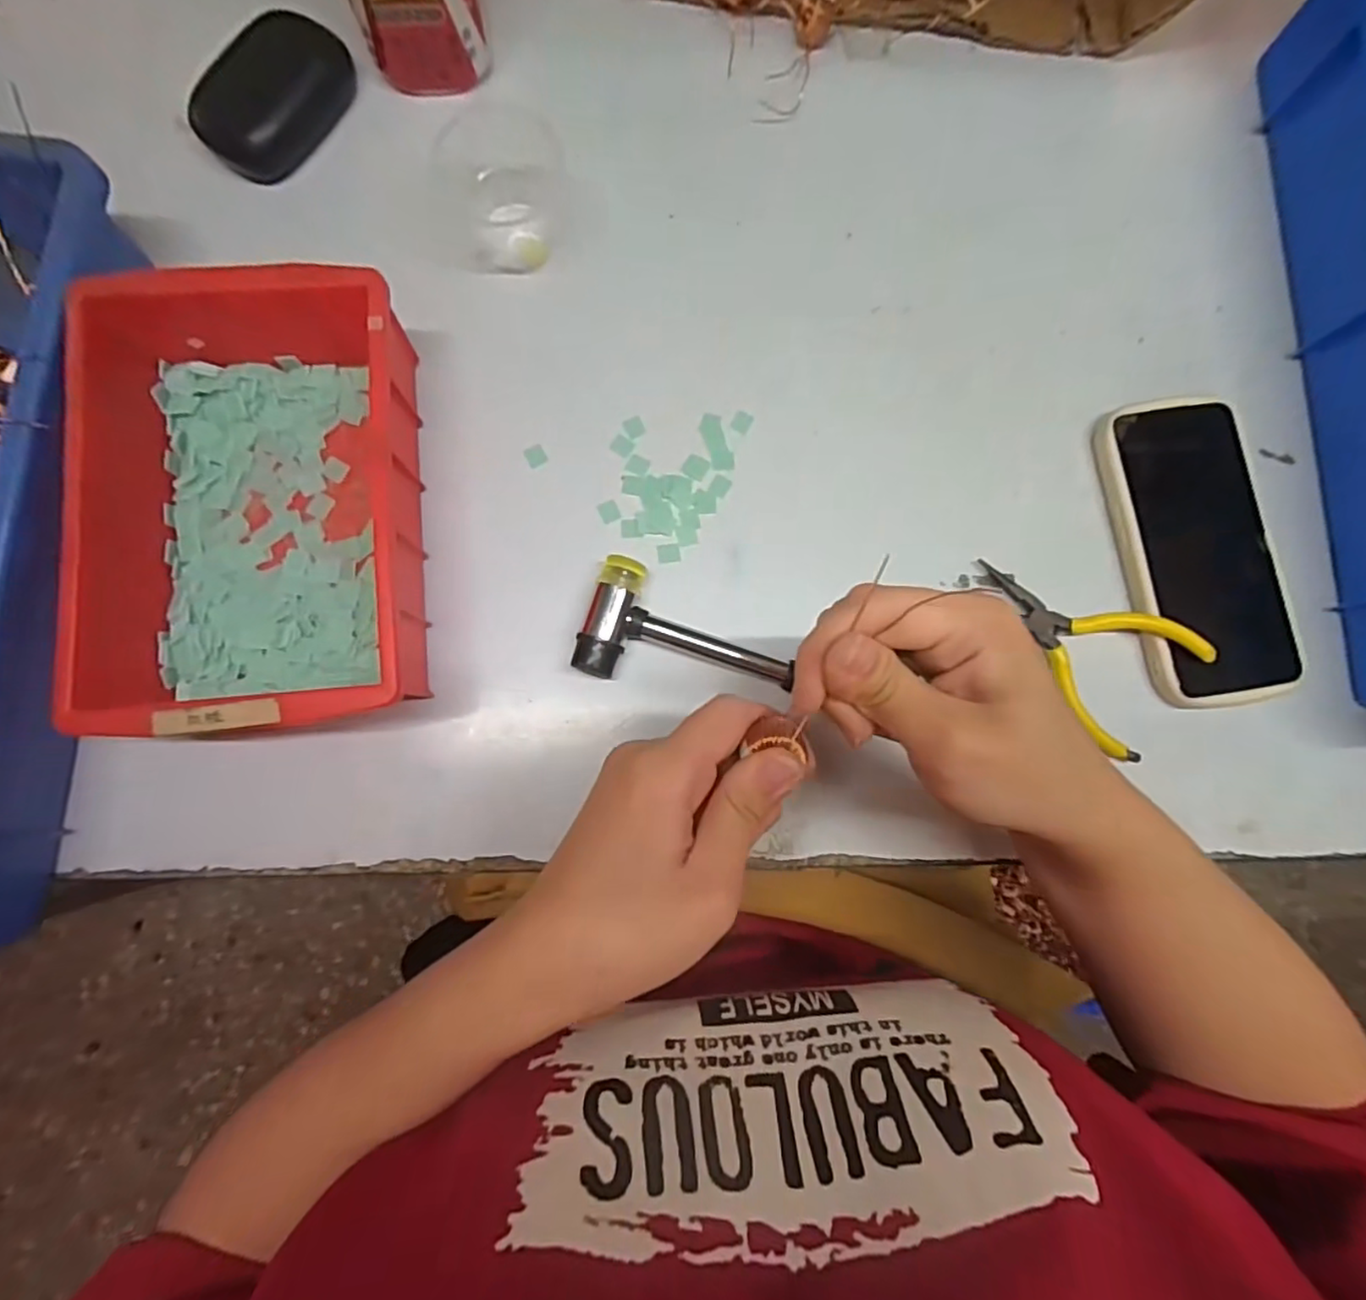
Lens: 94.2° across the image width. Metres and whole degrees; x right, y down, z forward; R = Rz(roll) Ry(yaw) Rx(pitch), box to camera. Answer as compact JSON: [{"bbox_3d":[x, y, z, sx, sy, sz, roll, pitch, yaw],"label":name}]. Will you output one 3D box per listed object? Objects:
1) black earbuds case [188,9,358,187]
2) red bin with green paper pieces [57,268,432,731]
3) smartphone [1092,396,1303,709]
[{"bbox_3d":[-0.225,-0.303,0.349,0.050,0.028,0.089,34,81,2],"label":"black earbuds case"},{"bbox_3d":[-0.192,-0.064,0.294,0.127,0.063,0.196,-5,82,-4],"label":"red bin with green paper pieces"},{"bbox_3d":[0.282,-0.056,0.348,0.082,0.016,0.165,-10,83,-5],"label":"smartphone"}]

